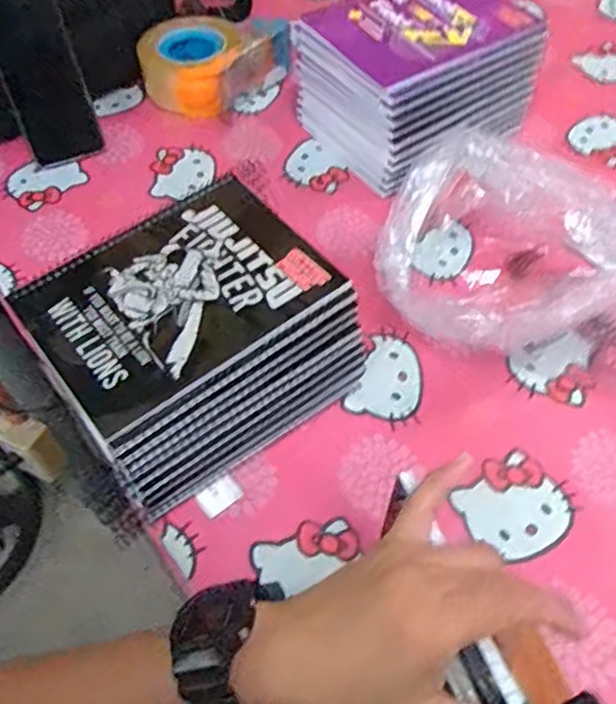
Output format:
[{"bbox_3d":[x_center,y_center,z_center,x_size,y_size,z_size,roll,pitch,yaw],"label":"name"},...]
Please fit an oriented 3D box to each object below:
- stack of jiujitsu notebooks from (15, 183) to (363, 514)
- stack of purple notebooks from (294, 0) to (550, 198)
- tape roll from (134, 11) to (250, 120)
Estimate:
[{"bbox_3d":[-0.082,-0.008,0.491,0.195,0.115,0.156,-32,61,-20],"label":"stack of jiujitsu notebooks"},{"bbox_3d":[0.111,-0.284,0.676,0.198,0.117,0.168,-31,61,-20],"label":"stack of purple notebooks"},{"bbox_3d":[-0.130,-0.323,0.739,0.111,0.064,0.116,0,55,0],"label":"tape roll"}]

